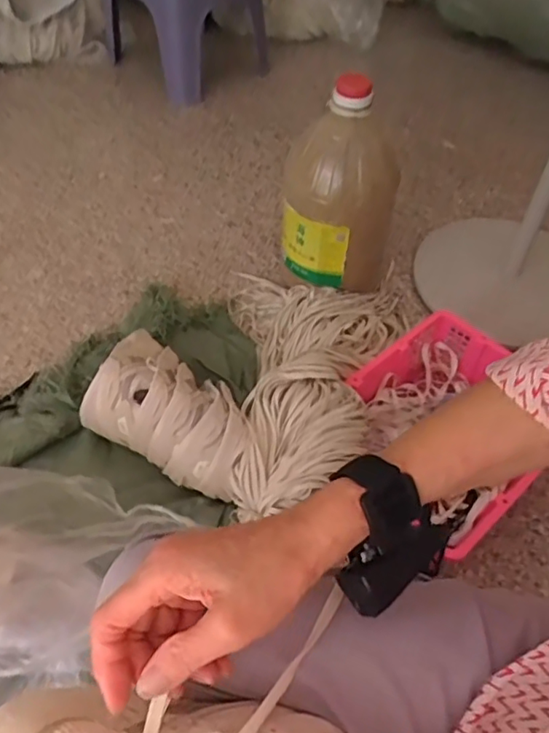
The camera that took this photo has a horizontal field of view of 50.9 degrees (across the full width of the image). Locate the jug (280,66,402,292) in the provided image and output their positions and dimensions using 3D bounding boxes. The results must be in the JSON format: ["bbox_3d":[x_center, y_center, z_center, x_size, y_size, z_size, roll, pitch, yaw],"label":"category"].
[{"bbox_3d":[0.125,-0.327,1.097,0.162,0.350,0.186,25,55,17],"label":"jug"}]

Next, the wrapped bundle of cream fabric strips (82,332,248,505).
[{"bbox_3d":[-0.150,0.059,0.915,0.306,0.121,0.192,26,55,17],"label":"wrapped bundle of cream fabric strips"}]

